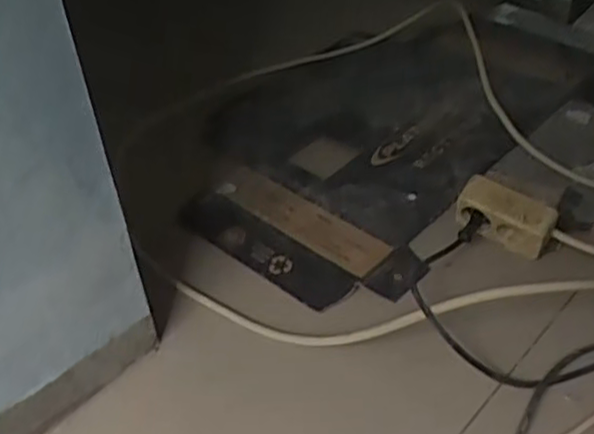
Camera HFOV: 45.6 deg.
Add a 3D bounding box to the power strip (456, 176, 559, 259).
[{"bbox_3d":[0.236,0.002,0.801,0.104,0.063,0.041,27,49,29],"label":"power strip"}]

